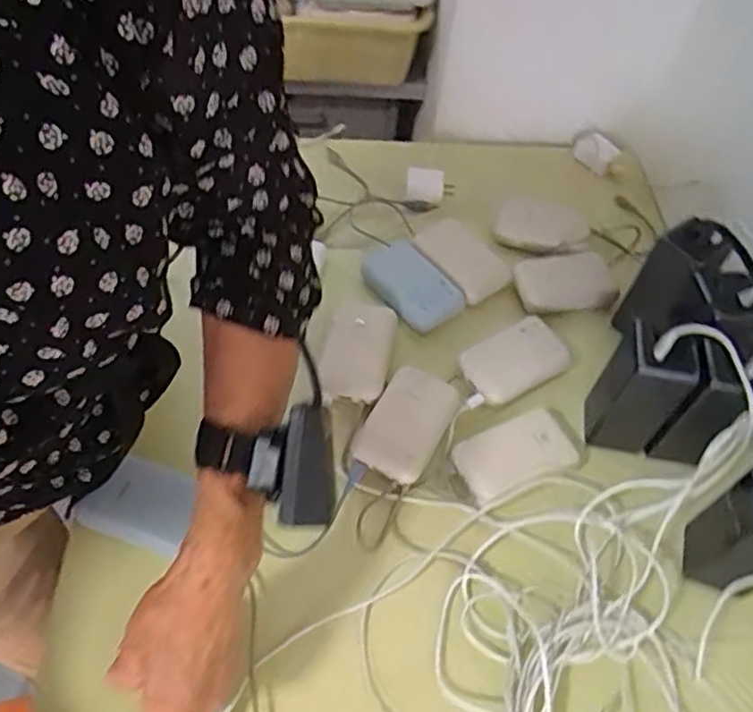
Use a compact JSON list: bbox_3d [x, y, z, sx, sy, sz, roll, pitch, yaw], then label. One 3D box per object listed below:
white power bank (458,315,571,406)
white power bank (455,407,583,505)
[{"bbox_3d":[0.134,0.001,0.646,0.099,0.016,0.064,-23,60,-19],"label":"white power bank"},{"bbox_3d":[0.122,0.086,0.588,0.107,0.018,0.065,-22,60,-19],"label":"white power bank"}]

